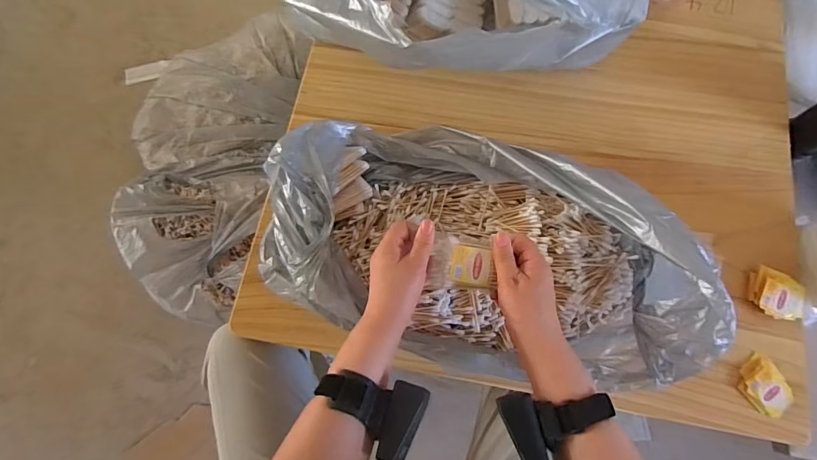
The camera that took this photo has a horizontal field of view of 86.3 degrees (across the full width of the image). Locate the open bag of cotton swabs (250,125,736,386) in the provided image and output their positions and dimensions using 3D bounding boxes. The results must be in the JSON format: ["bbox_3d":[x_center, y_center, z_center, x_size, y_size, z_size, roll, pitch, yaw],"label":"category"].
[{"bbox_3d":[0.077,0.010,0.549,0.523,0.183,0.295,21,74,7],"label":"open bag of cotton swabs"}]

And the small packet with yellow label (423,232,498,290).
[{"bbox_3d":[0.061,0.038,0.480,0.069,0.018,0.058,7,73,3],"label":"small packet with yellow label"}]

